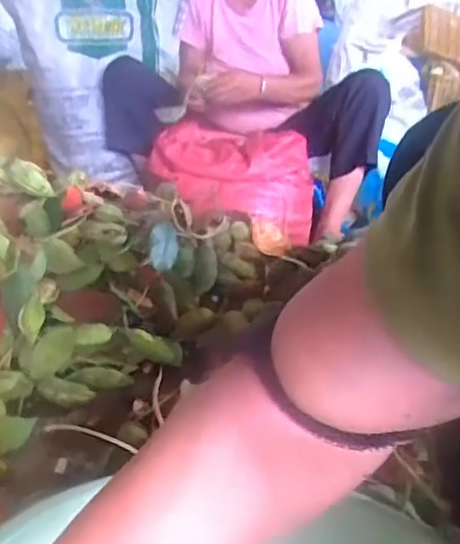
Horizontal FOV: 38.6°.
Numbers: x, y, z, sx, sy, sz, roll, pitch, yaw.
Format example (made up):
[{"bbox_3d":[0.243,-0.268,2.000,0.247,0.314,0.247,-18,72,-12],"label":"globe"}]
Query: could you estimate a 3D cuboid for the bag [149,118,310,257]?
[{"bbox_3d":[-0.011,-0.212,1.550,0.386,0.236,0.253,7,16,10],"label":"bag"}]

